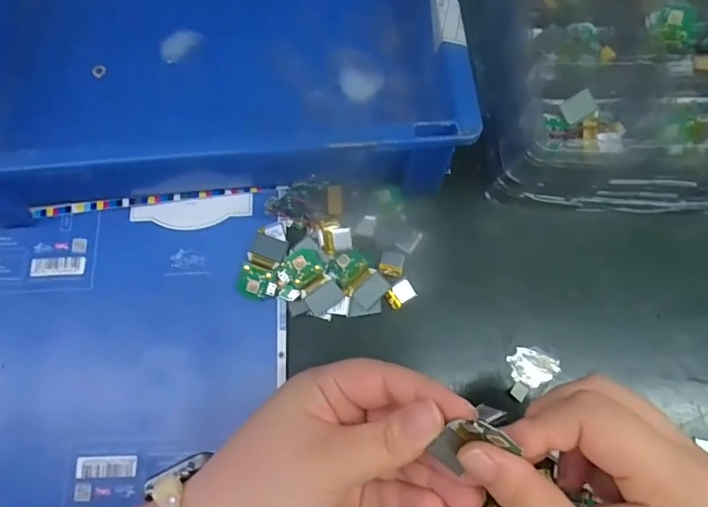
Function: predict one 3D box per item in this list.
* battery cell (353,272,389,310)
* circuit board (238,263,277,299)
[{"bbox_3d":[0.010,0.022,0.303,0.020,0.004,0.012,-44,80,-10],"label":"battery cell"},{"bbox_3d":[-0.057,0.018,0.301,0.023,0.009,0.018,23,77,5],"label":"circuit board"}]

